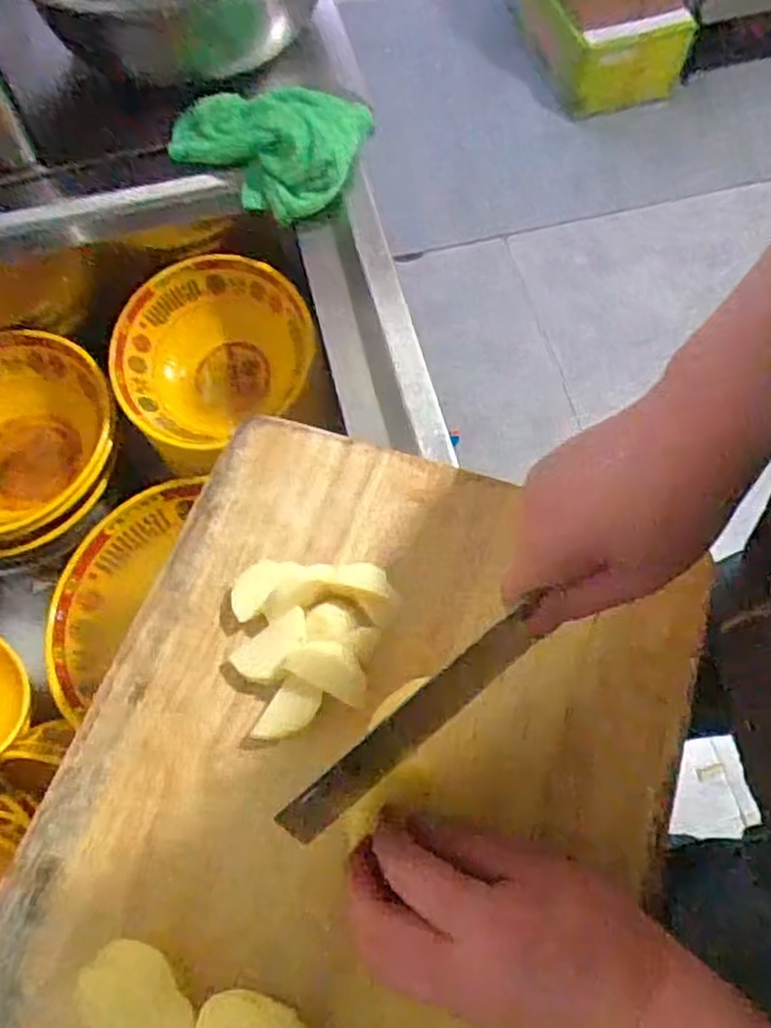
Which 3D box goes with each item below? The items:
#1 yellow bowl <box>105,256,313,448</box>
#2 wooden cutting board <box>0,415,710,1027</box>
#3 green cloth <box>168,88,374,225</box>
[{"bbox_3d":[-0.157,-0.140,0.677,0.170,0.070,0.144,-42,69,-16],"label":"yellow bowl"},{"bbox_3d":[-0.024,0.159,0.402,0.308,0.029,0.435,17,66,10],"label":"wooden cutting board"},{"bbox_3d":[-0.097,-0.305,0.648,0.168,0.047,0.117,-1,64,2],"label":"green cloth"}]

